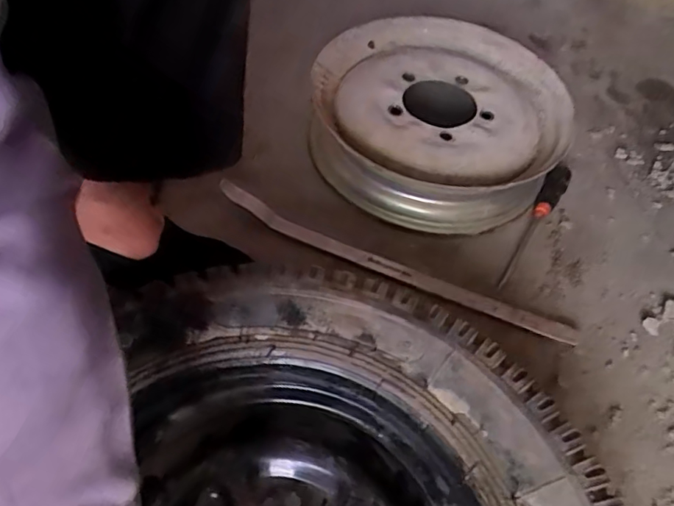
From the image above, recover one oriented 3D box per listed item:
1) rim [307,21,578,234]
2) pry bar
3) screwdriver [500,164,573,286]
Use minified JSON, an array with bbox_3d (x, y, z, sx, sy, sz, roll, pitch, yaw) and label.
[{"bbox_3d":[0.149,-0.197,0.806,0.371,0.087,0.360,5,54,-2],"label":"rim"},{"bbox_3d":[0.068,0.011,0.673,0.469,0.035,0.026,21,55,10],"label":"pry bar"},{"bbox_3d":[0.274,-0.052,0.743,0.030,0.037,0.237,32,58,17],"label":"screwdriver"}]

